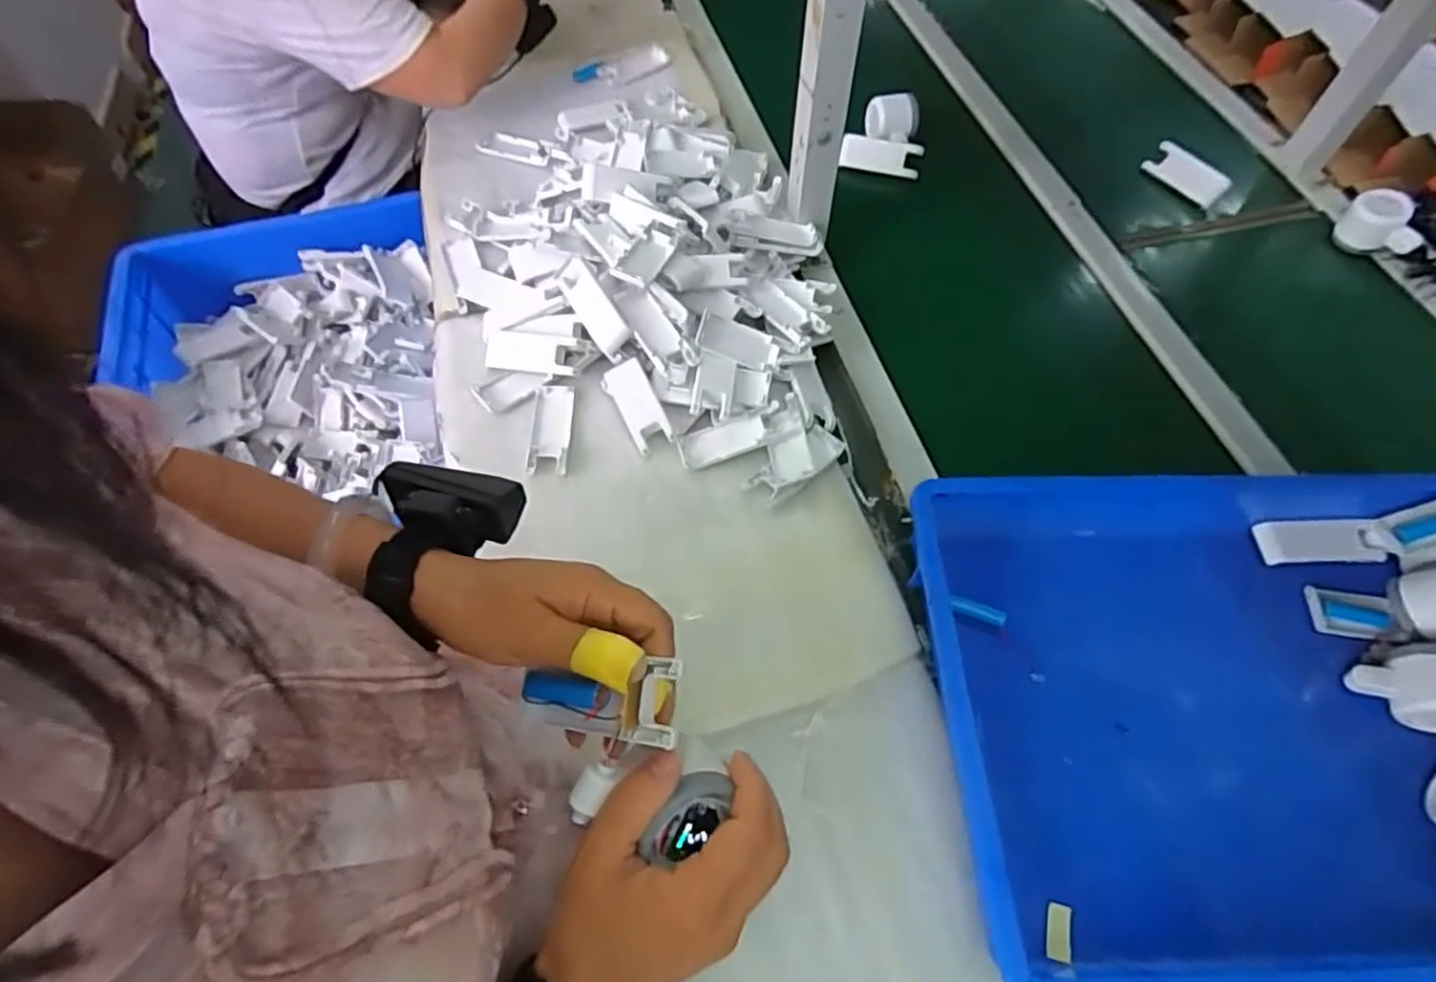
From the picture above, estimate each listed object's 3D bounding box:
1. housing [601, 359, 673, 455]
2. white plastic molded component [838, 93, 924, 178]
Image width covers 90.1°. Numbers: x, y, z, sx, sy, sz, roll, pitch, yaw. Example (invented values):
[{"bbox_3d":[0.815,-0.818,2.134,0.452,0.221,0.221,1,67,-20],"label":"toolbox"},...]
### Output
[{"bbox_3d":[-0.081,-0.085,0.716,0.038,0.023,0.098,-23,62,-14],"label":"housing"},{"bbox_3d":[0.221,-0.472,0.942,0.103,0.047,0.109,14,60,7],"label":"white plastic molded component"}]

